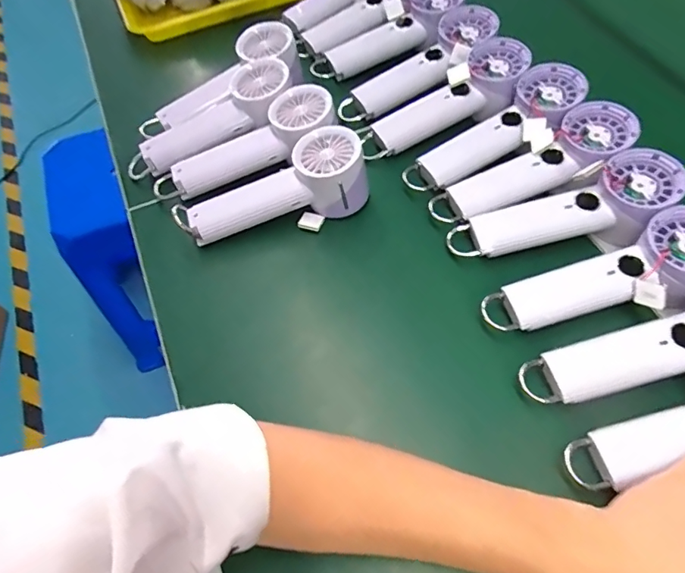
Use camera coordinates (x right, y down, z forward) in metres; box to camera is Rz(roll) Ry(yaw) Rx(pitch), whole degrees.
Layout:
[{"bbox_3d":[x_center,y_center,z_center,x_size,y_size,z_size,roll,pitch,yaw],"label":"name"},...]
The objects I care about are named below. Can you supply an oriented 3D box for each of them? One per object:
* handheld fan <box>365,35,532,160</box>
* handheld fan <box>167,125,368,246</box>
[{"bbox_3d":[0.108,-0.192,0.497,0.200,0.040,0.069,-33,63,2],"label":"handheld fan"},{"bbox_3d":[-0.060,-0.089,0.444,0.185,0.063,0.059,-18,61,-7],"label":"handheld fan"}]

